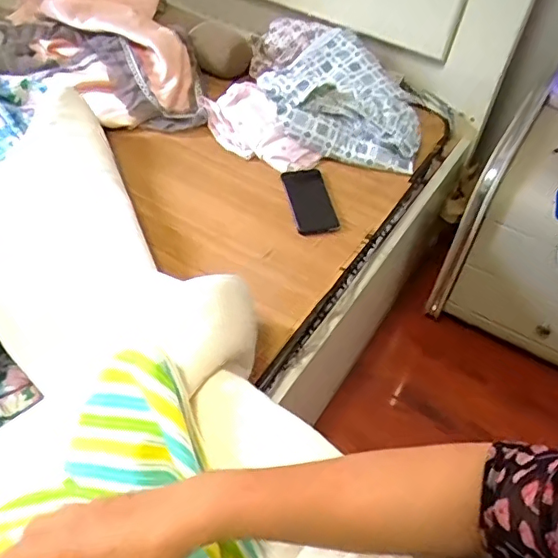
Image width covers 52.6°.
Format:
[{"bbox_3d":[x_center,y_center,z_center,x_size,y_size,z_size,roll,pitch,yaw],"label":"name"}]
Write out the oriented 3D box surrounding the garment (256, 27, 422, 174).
[{"bbox_3d":[0.127,-0.368,1.140,0.315,0.113,0.294,11,48,3],"label":"garment"}]

